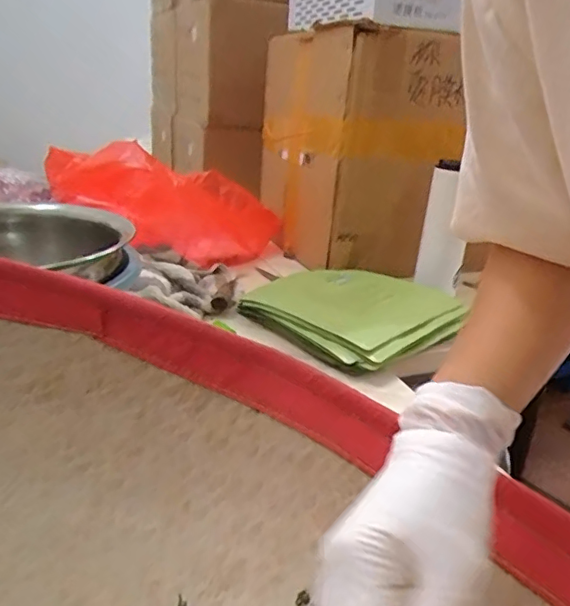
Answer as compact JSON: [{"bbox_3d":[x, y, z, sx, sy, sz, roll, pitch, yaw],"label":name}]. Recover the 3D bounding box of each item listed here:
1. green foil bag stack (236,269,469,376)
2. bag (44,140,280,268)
[{"bbox_3d":[0.094,0.005,0.788,0.242,0.031,0.256,-14,29,-38],"label":"green foil bag stack"},{"bbox_3d":[-0.195,-0.175,1.029,0.440,0.158,0.173,11,11,-46],"label":"bag"}]

